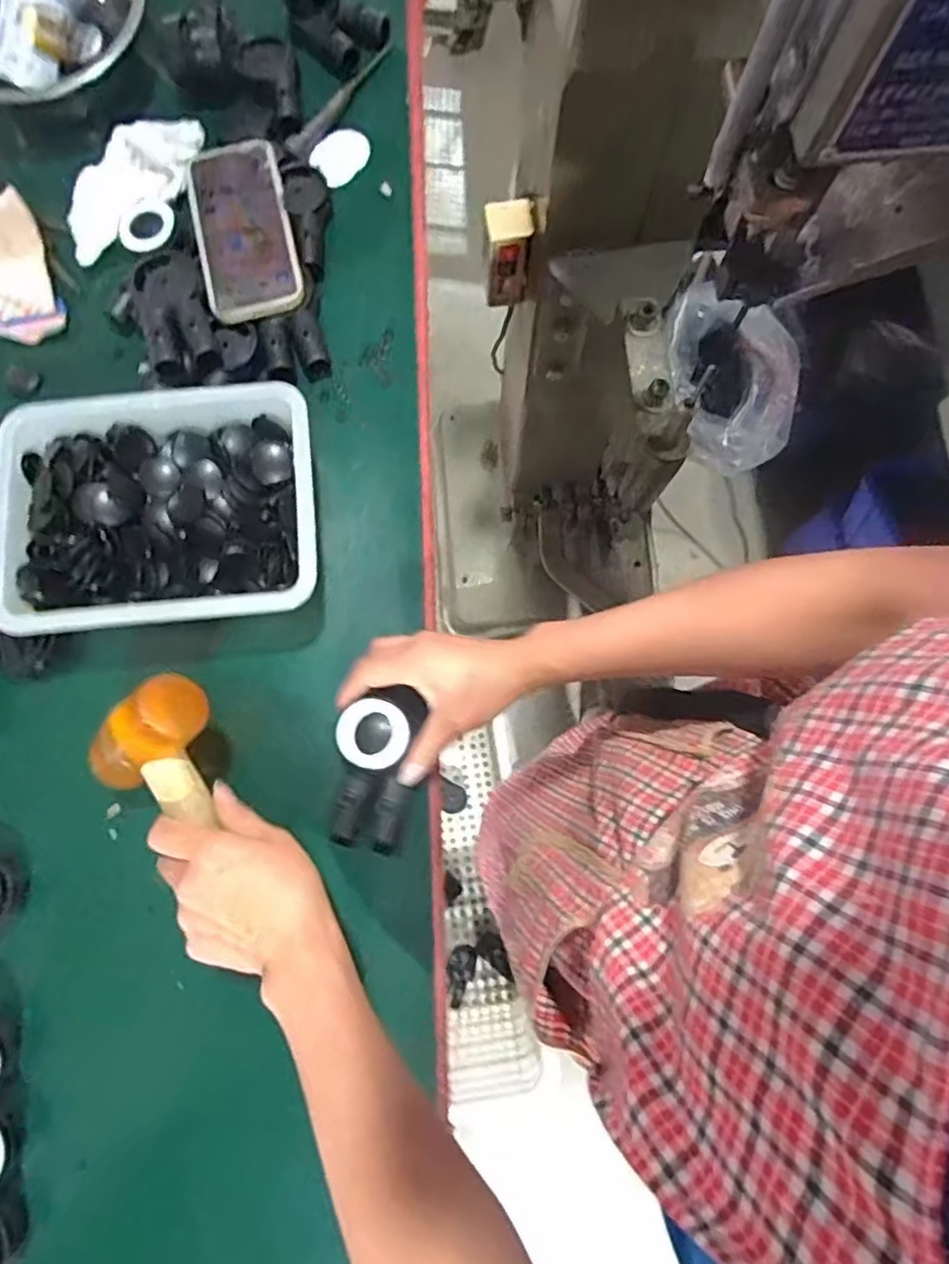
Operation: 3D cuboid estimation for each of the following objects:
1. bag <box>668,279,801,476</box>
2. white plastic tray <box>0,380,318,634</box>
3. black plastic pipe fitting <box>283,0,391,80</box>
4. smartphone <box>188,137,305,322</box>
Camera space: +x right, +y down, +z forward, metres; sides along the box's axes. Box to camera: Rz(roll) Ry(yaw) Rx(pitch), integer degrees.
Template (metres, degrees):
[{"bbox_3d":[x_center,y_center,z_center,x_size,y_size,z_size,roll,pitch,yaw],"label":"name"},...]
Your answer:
[{"bbox_3d":[0.258,-0.248,0.644,0.126,0.065,0.178,-5,78,-1],"label":"bag"},{"bbox_3d":[-0.240,-0.088,0.507,0.235,0.064,0.178,-5,78,-1],"label":"white plastic tray"},{"bbox_3d":[-0.139,-0.593,0.627,0.102,0.060,0.063,39,81,8],"label":"black plastic pipe fitting"},{"bbox_3d":[-0.199,-0.348,0.561,0.079,0.013,0.165,-15,78,-3],"label":"smartphone"}]

